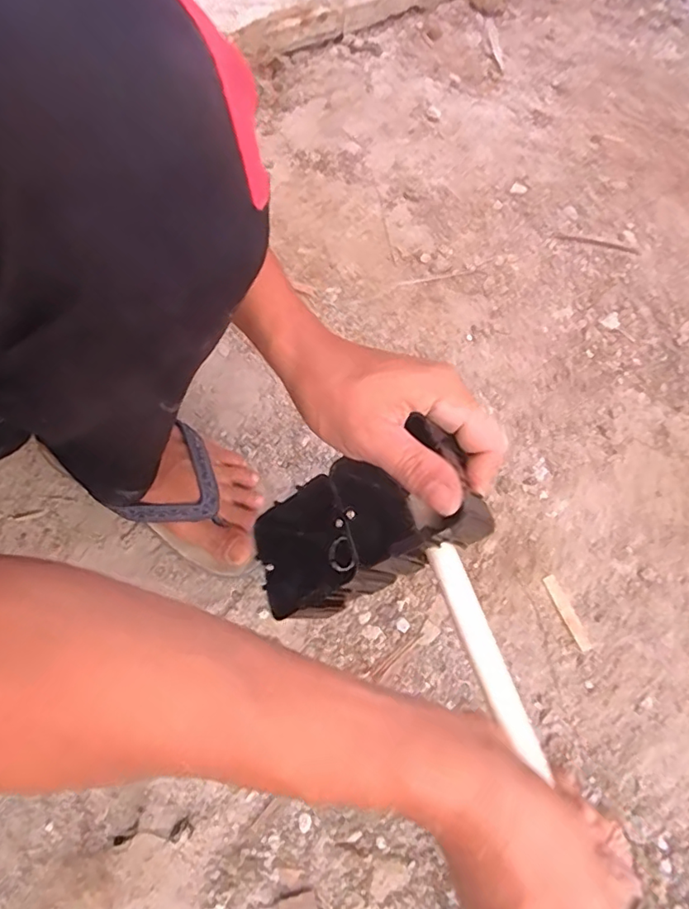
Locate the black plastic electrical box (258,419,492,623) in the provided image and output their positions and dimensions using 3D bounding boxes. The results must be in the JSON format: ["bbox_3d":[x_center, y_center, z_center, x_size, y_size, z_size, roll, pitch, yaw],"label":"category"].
[{"bbox_3d":[0.012,0.044,0.329,0.152,0.051,0.074,-28,61,35],"label":"black plastic electrical box"}]

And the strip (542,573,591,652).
[{"bbox_3d":[0.218,0.155,0.545,0.014,0.004,0.075,-20,67,-12],"label":"strip"}]

